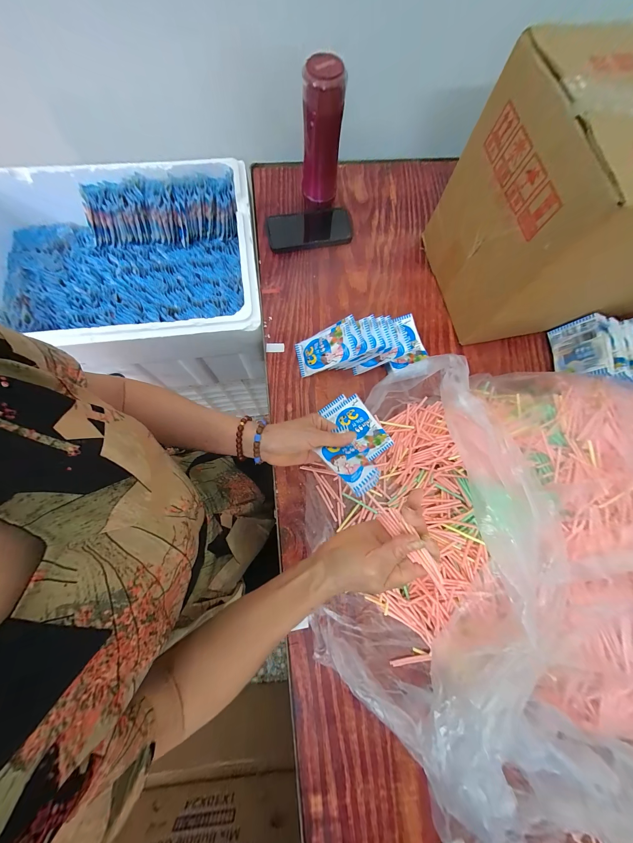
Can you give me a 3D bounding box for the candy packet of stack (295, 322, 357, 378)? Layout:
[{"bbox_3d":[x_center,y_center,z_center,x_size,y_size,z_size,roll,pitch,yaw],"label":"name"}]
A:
[{"bbox_3d":[0.013,-0.124,0.466,0.103,0.010,0.064,-16,80,20],"label":"candy packet of stack"}]

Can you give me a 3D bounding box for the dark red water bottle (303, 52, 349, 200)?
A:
[{"bbox_3d":[0.009,-0.494,0.478,0.065,0.191,0.055,1,76,-1],"label":"dark red water bottle"}]

